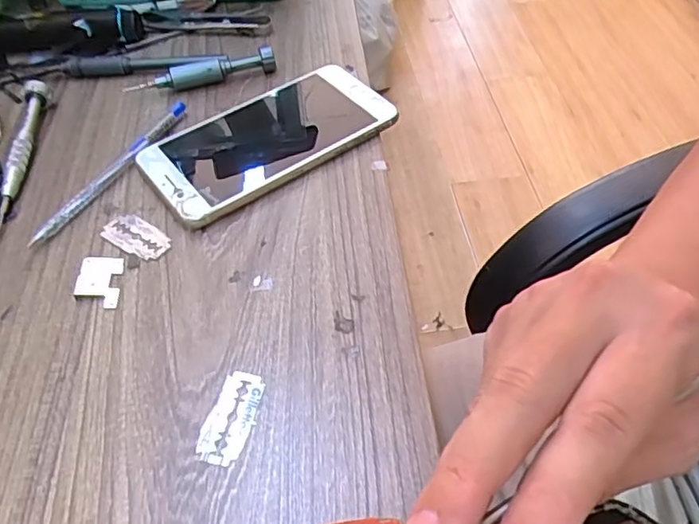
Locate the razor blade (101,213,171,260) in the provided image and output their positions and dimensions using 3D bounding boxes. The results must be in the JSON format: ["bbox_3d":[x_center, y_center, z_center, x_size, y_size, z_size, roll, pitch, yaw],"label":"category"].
[{"bbox_3d":[-0.120,-0.015,0.330,0.042,0.004,0.021,28,57,24],"label":"razor blade"}]

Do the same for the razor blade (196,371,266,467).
[{"bbox_3d":[-0.052,0.067,0.260,0.020,0.004,0.042,11,51,12],"label":"razor blade"}]

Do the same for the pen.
[{"bbox_3d":[-0.143,-0.057,0.362,0.010,0.011,0.132,20,54,18],"label":"pen"}]

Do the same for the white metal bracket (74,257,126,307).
[{"bbox_3d":[-0.132,0.010,0.310,0.023,0.005,0.031,-5,50,-2],"label":"white metal bracket"}]

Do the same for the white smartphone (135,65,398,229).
[{"bbox_3d":[-0.051,-0.078,0.374,0.152,0.013,0.079,-31,55,-21],"label":"white smartphone"}]

